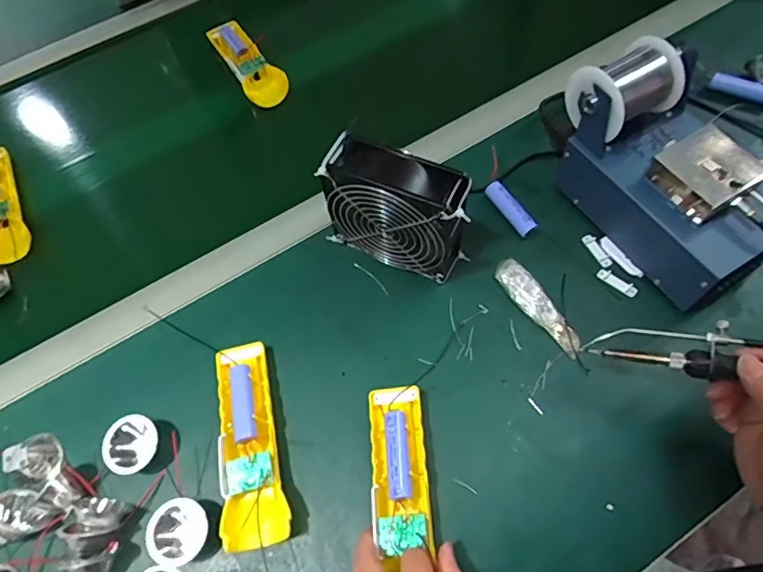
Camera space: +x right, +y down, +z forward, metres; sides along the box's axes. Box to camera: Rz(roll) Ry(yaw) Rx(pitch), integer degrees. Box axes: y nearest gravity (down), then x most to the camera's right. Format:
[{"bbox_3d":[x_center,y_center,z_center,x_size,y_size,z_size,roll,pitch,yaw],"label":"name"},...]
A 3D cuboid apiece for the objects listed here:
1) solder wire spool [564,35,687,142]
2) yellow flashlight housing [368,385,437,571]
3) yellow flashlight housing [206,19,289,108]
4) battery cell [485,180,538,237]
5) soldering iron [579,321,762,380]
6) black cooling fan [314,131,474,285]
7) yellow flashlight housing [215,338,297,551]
[{"bbox_3d":[0.216,-0.178,0.450,0.077,0.064,0.067,-25,63,-9],"label":"solder wire spool"},{"bbox_3d":[0.015,0.145,0.401,0.045,0.026,0.136,-4,57,2],"label":"yellow flashlight housing"},{"bbox_3d":[-0.172,-0.286,0.655,0.048,0.023,0.159,-33,65,-13],"label":"yellow flashlight housing"},{"bbox_3d":[0.133,-0.080,0.526,0.015,0.018,0.068,-29,64,-11],"label":"battery cell"},{"bbox_3d":[0.250,0.048,0.344,0.205,0.020,0.035,8,61,29],"label":"soldering iron"},{"bbox_3d":[0.014,-0.065,0.463,0.124,0.124,0.043,21,66,14],"label":"black cooling fan"},{"bbox_3d":[-0.111,0.129,0.431,0.050,0.029,0.163,-15,62,-4],"label":"yellow flashlight housing"}]

